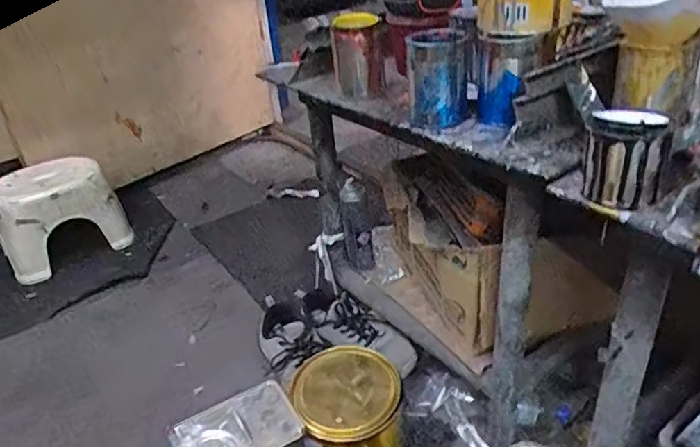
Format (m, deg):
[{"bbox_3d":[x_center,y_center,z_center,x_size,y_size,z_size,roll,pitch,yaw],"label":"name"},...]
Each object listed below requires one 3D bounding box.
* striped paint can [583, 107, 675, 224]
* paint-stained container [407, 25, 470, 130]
[{"bbox_3d":[0.249,-0.057,0.498,0.048,0.087,0.051,-4,31,2],"label":"striped paint can"},{"bbox_3d":[0.108,-0.178,0.679,0.071,0.103,0.069,-1,31,8],"label":"paint-stained container"}]

